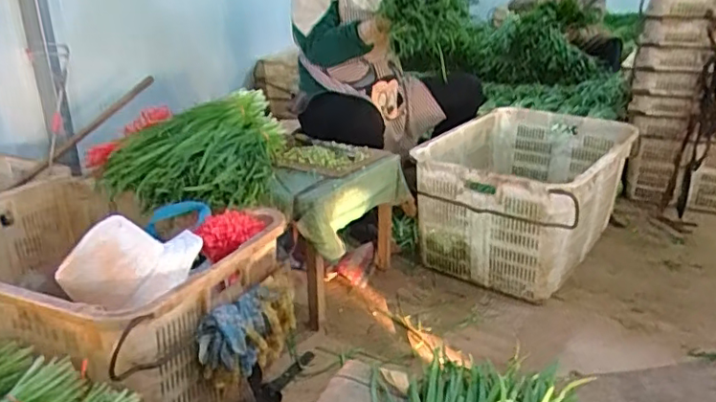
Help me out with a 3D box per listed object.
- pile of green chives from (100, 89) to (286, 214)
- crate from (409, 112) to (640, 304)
[{"bbox_3d":[-0.364,-0.116,1.272,0.359,0.171,0.367,-2,22,-2],"label":"pile of green chives"},{"bbox_3d":[0.506,-0.009,1.737,0.466,0.379,0.679,13,26,30],"label":"crate"}]

